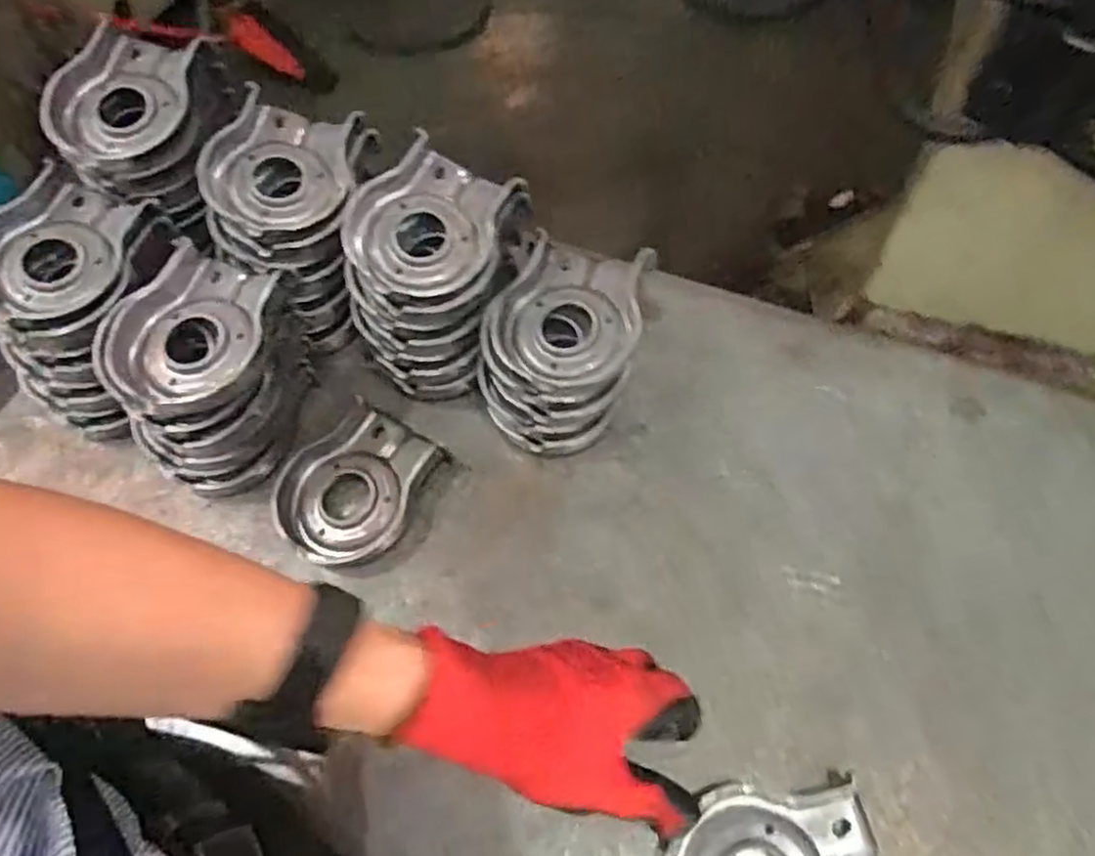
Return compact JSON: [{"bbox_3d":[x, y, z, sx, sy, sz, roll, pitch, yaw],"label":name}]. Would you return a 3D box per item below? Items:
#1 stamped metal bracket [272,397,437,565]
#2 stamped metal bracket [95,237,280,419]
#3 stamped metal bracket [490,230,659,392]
[{"bbox_3d":[-0.150,0.043,0.545,0.097,0.027,0.122,35,68,21],"label":"stamped metal bracket"},{"bbox_3d":[-0.252,-0.069,0.497,0.114,0.026,0.125,-2,60,3],"label":"stamped metal bracket"},{"bbox_3d":[0.018,-0.082,0.522,0.101,0.033,0.119,16,62,13],"label":"stamped metal bracket"}]

